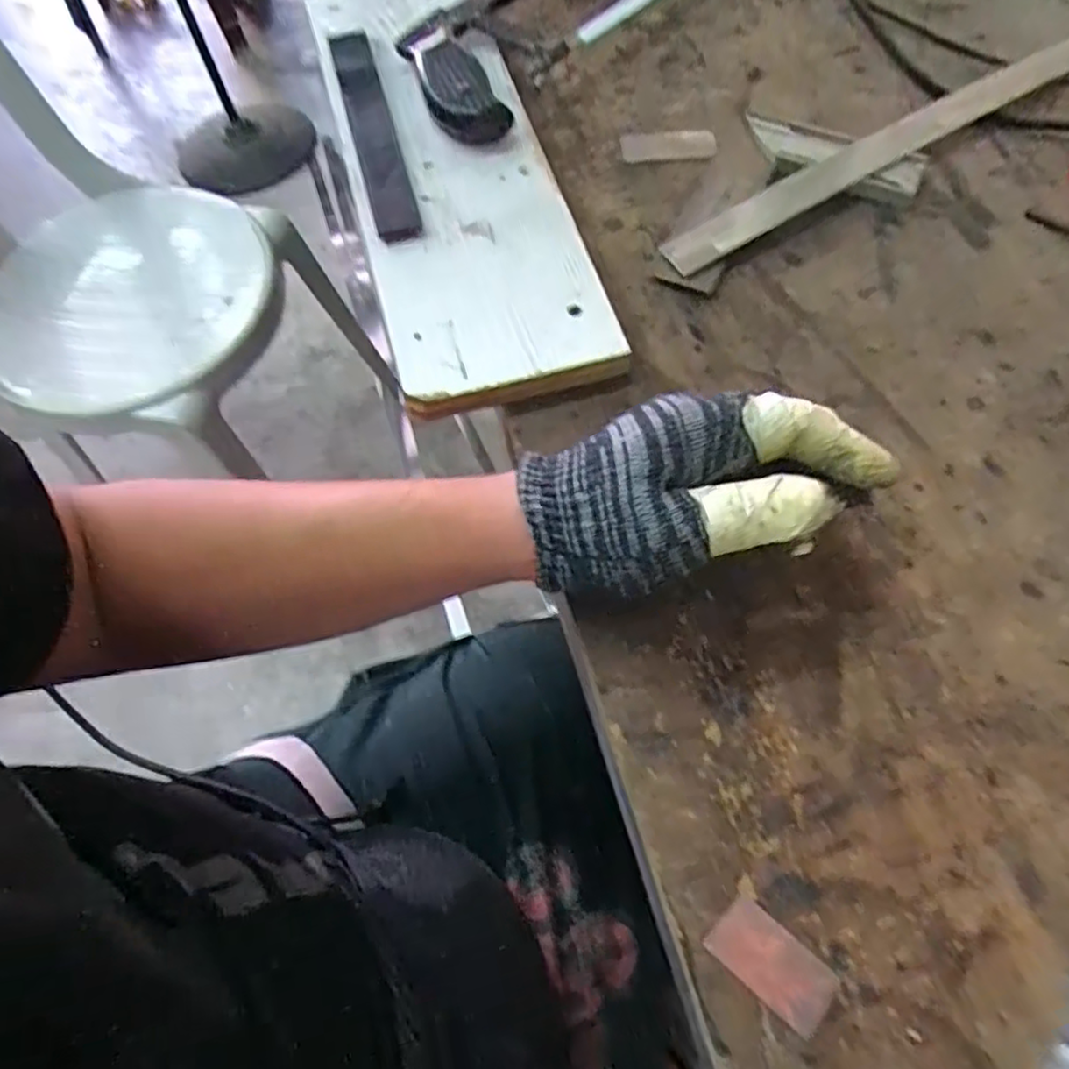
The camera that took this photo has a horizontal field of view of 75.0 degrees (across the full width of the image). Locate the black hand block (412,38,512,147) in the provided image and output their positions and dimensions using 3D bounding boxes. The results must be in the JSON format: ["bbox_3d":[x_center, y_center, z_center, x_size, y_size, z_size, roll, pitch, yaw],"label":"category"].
[{"bbox_3d":[-0.053,-0.305,0.464,0.048,0.032,0.104,-17,65,-4],"label":"black hand block"}]

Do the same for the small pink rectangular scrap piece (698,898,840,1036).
[{"bbox_3d":[0.091,0.164,0.266,0.047,0.004,0.026,37,72,18],"label":"small pink rectangular scrap piece"}]

